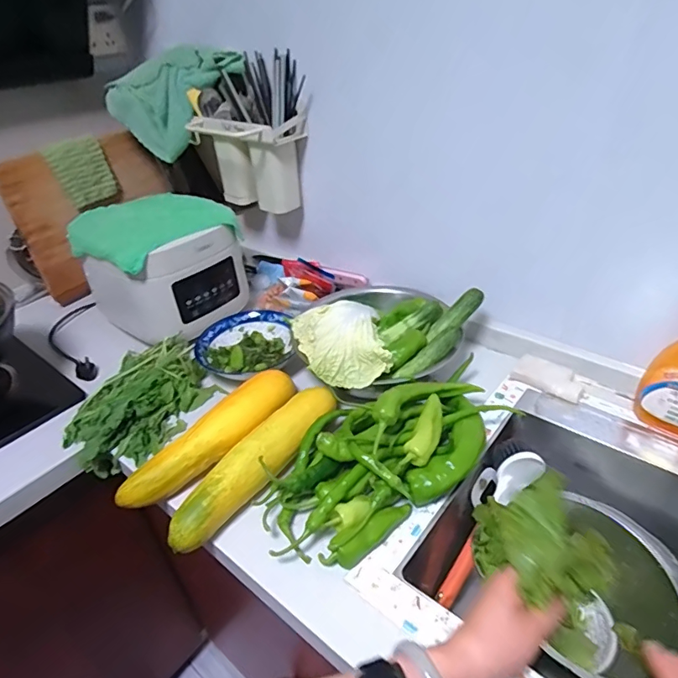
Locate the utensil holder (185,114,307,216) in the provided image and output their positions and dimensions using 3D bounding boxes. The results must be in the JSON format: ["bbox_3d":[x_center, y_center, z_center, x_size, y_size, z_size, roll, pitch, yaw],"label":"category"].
[{"bbox_3d":[-0.171,-0.331,0.902,0.197,0.161,0.103,23,43,32],"label":"utensil holder"}]

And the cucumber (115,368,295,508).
[{"bbox_3d":[-0.159,0.127,0.614,0.059,0.051,0.246,24,44,33],"label":"cucumber"}]

